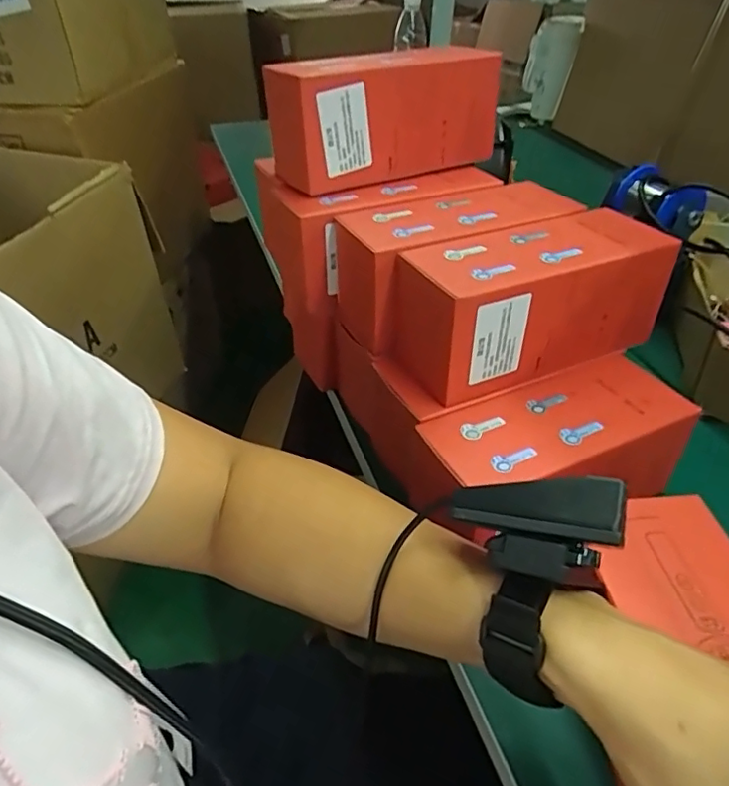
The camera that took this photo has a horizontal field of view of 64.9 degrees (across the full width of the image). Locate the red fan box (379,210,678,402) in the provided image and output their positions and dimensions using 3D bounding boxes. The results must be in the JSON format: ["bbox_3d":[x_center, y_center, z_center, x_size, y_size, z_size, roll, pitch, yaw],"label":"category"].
[{"bbox_3d":[0.117,-0.064,0.422,0.191,0.092,0.086,-13,41,-15],"label":"red fan box"}]

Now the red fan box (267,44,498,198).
[{"bbox_3d":[0.020,-0.242,0.490,0.198,0.093,0.080,-20,43,-22],"label":"red fan box"}]

